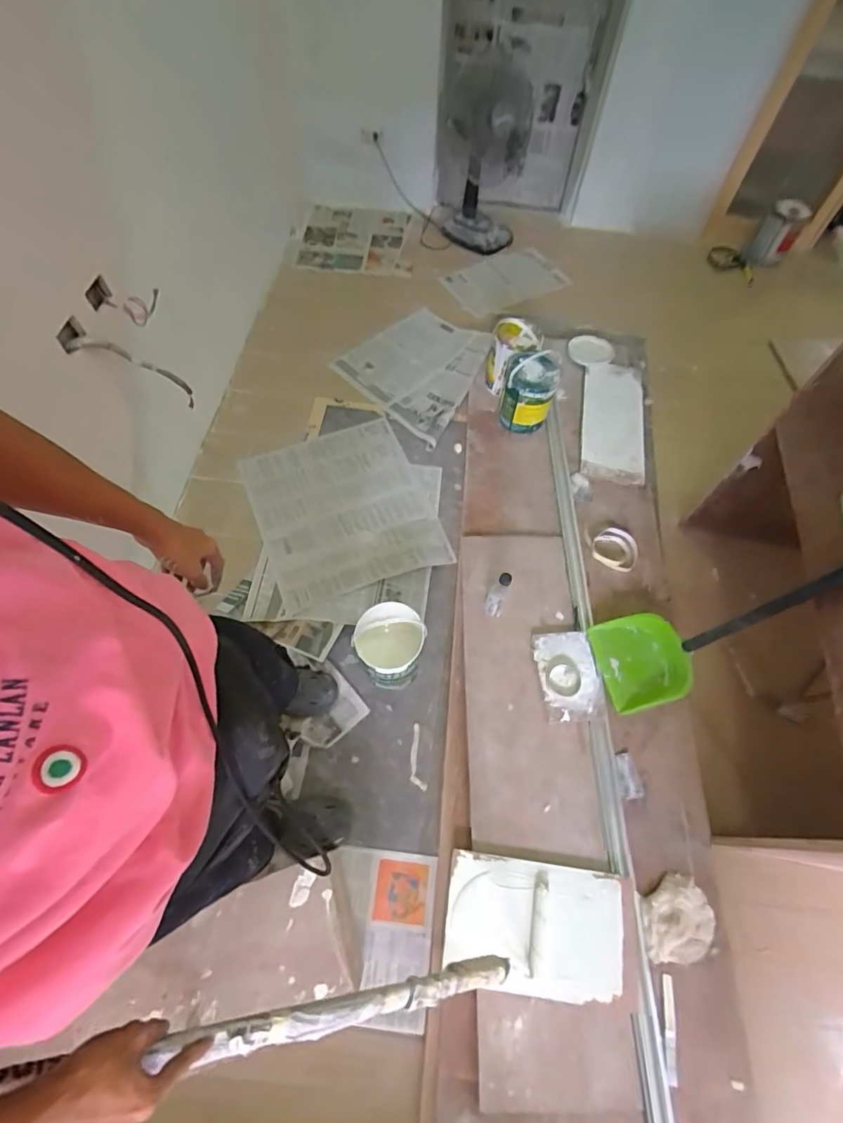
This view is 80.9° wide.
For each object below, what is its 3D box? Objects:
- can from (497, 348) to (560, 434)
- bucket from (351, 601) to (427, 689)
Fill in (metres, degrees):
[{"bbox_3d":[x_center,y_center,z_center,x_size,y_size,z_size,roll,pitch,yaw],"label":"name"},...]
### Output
[{"bbox_3d":[0.364,-0.564,1.696,0.170,0.239,0.196,13,62,5],"label":"can"},{"bbox_3d":[-0.085,0.220,1.269,0.155,0.257,0.157,1,62,-2],"label":"bucket"}]

